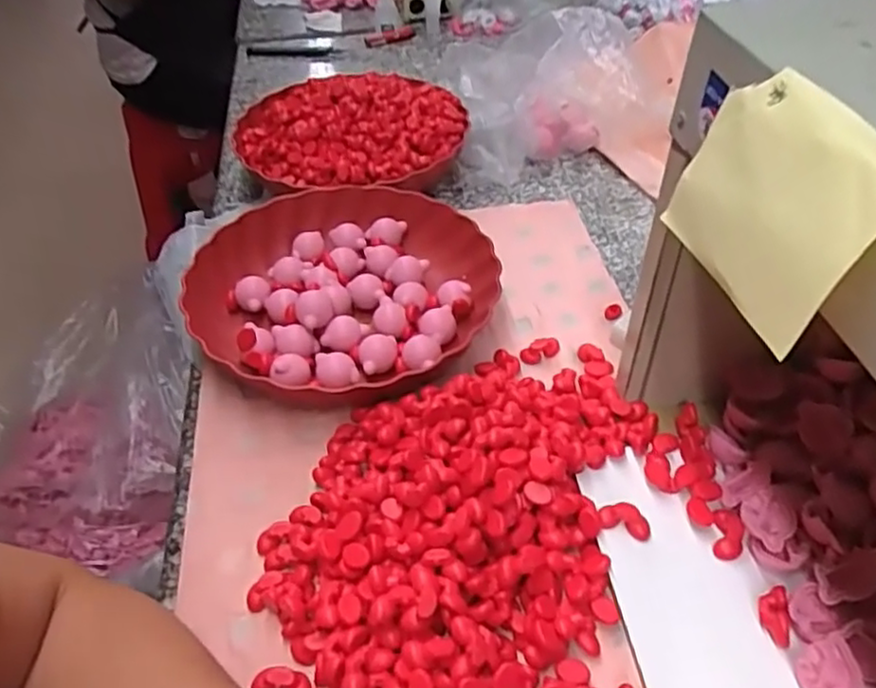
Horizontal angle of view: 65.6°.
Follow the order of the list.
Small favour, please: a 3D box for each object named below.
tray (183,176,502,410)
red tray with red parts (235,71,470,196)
[{"bbox_3d":[-0.076,-0.048,0.566,0.237,0.046,0.251,18,49,20],"label":"tray"},{"bbox_3d":[-0.091,-0.225,0.721,0.237,0.068,0.225,-11,46,-9],"label":"red tray with red parts"}]

